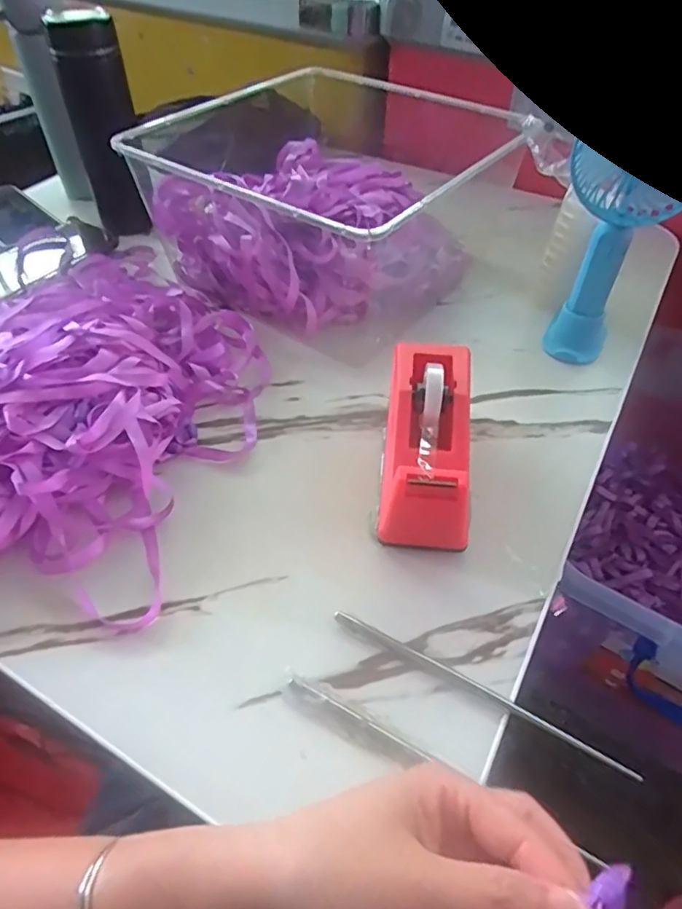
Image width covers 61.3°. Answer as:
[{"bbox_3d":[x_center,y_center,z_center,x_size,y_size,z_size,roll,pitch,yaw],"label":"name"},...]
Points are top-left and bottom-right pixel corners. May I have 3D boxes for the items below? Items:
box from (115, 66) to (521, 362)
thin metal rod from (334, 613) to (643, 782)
[{"bbox_3d":[-0.019,-0.264,0.592,0.287,0.132,0.281,29,54,23],"label":"box"},{"bbox_3d":[0.079,0.137,0.337,0.183,0.004,0.008,23,52,18],"label":"thin metal rod"}]

